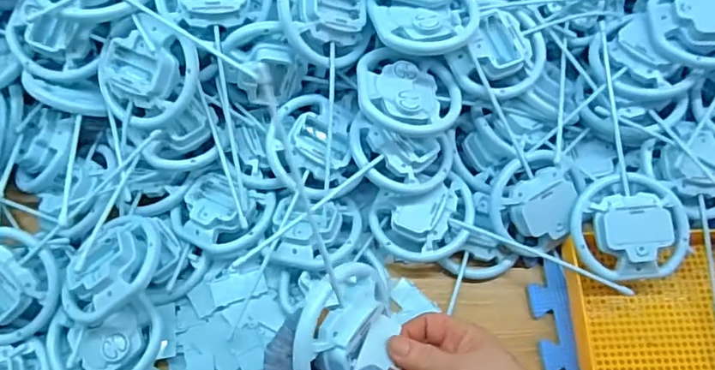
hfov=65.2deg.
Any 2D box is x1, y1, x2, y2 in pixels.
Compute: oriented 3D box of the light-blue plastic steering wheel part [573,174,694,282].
[{"bbox_3d":[0.254,0.036,0.517,0.100,0.032,0.095,-5,68,-2],"label":"light-blue plastic steering wheel part"}]

